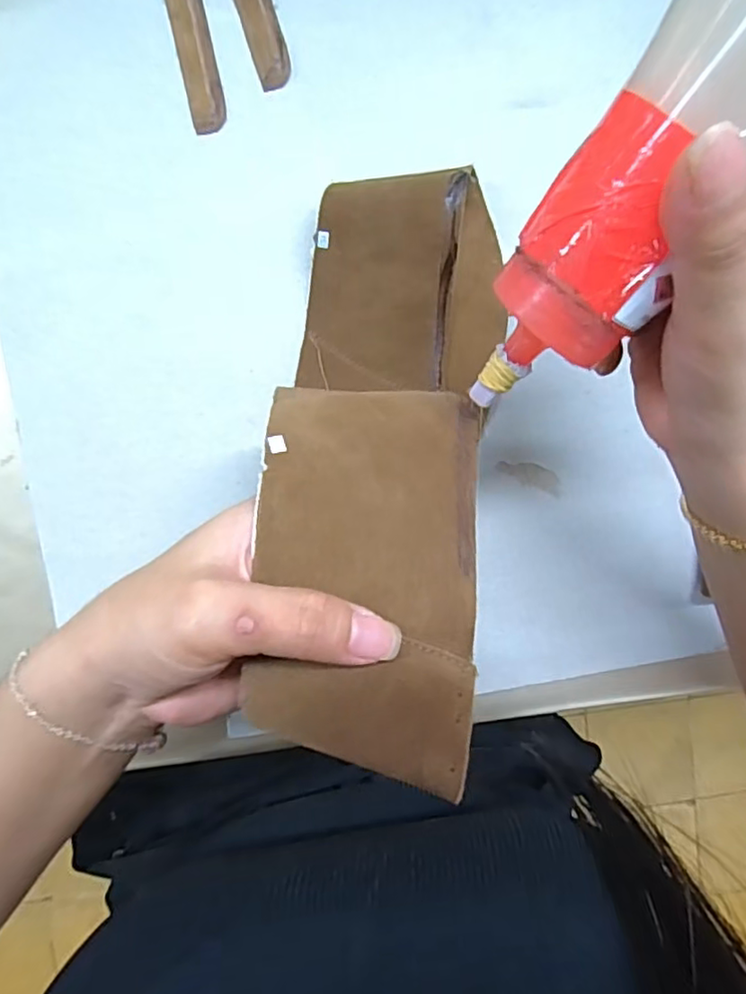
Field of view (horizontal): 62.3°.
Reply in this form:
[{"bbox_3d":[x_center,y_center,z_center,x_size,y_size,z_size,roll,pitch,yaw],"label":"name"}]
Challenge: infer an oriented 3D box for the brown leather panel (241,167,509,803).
[{"bbox_3d":[0.011,-0.028,0.246,0.088,0.082,0.255,9,51,-5],"label":"brown leather panel"}]

